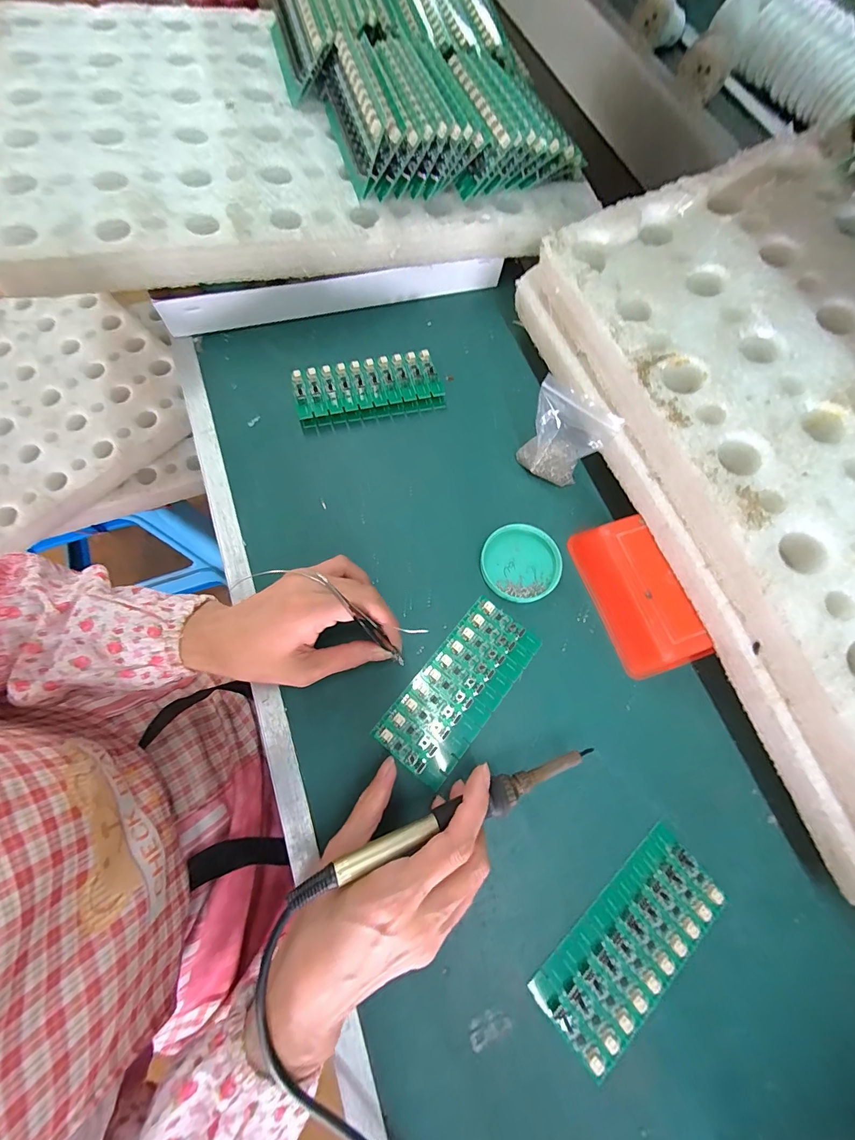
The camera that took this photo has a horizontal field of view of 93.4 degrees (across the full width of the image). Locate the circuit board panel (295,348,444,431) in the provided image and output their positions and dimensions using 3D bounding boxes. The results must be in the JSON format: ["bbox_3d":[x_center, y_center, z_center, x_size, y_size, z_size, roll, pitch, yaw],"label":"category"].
[{"bbox_3d":[-0.058,-0.178,0.389,0.137,0.014,0.060,-12,73,-7],"label":"circuit board panel"}]

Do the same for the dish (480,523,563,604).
[{"bbox_3d":[0.081,-0.006,0.344,0.067,0.009,0.065,1,72,-2],"label":"dish"}]

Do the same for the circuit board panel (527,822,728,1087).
[{"bbox_3d":[0.138,0.248,0.266,0.135,0.006,0.065,-39,78,-13],"label":"circuit board panel"}]

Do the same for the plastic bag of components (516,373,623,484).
[{"bbox_3d":[0.113,-0.110,0.344,0.065,0.090,0.033,36,74,9],"label":"plastic bag of components"}]

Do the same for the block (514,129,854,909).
[{"bbox_3d":[0.292,-0.064,0.289,0.231,0.088,0.545,-19,75,-7],"label":"block"}]

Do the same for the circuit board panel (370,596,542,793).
[{"bbox_3d":[0.026,0.092,0.314,0.062,0.005,0.138,39,75,10],"label":"circuit board panel"}]

